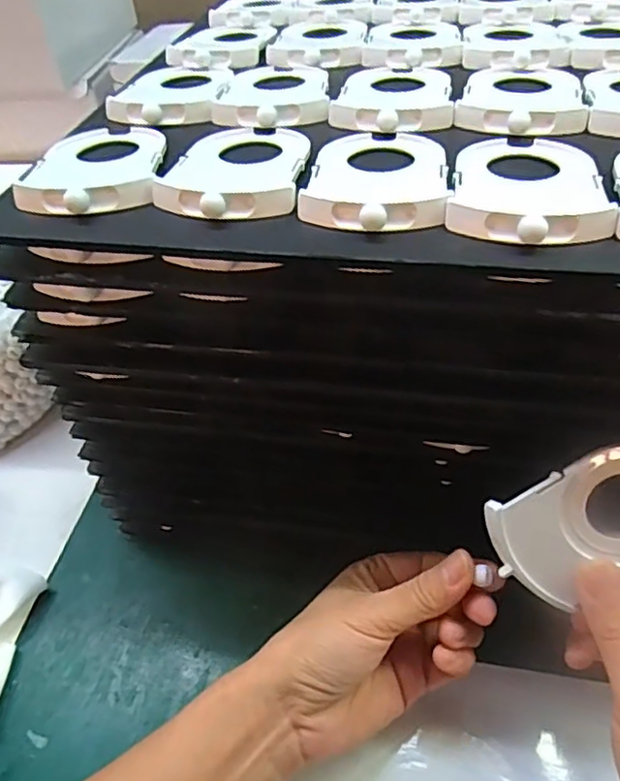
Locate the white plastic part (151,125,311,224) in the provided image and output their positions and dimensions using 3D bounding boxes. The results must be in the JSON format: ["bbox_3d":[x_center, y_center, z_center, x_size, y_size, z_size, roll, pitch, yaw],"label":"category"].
[{"bbox_3d":[-0.031,-0.101,0.274,0.059,0.011,0.085,3,47,8],"label":"white plastic part"}]

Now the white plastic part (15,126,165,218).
[{"bbox_3d":[-0.097,-0.104,0.282,0.060,0.010,0.082,-6,46,-1],"label":"white plastic part"}]

